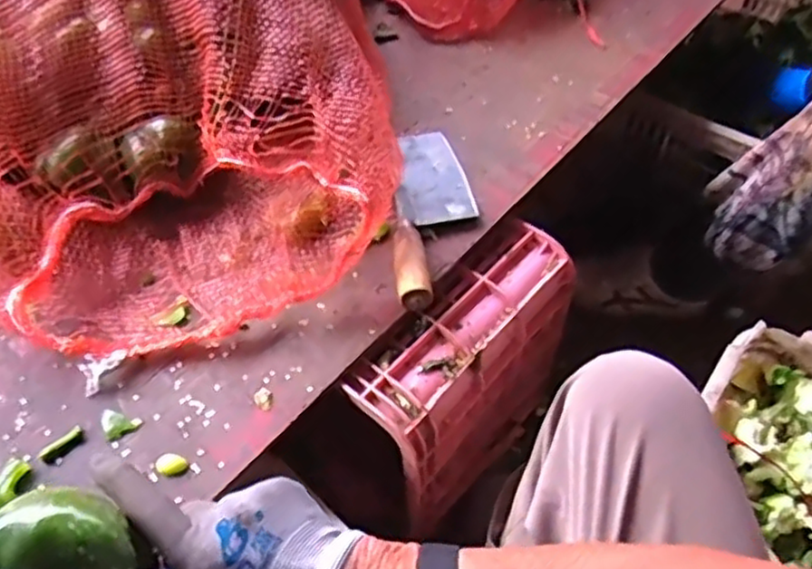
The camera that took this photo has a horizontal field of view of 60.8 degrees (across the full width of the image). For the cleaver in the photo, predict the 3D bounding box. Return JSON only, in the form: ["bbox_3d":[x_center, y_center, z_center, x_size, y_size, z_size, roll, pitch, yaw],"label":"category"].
[{"bbox_3d":[0.029,-0.077,0.692,0.078,0.033,0.245,1,52,2],"label":"cleaver"}]

